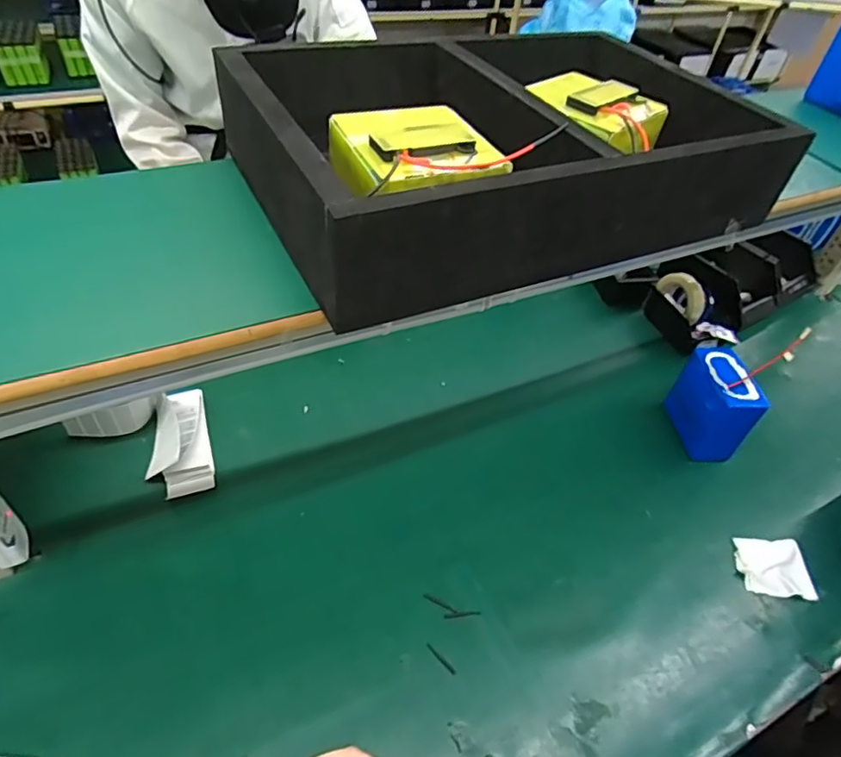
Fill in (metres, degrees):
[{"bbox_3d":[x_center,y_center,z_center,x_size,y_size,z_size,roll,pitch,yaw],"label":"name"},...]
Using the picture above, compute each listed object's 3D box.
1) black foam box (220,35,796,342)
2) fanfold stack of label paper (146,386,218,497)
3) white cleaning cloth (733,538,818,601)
[{"bbox_3d":[0.091,-0.286,0.649,0.575,0.106,0.400,-20,52,-24],"label":"black foam box"},{"bbox_3d":[-0.395,0.098,0.901,0.098,0.044,0.198,-10,48,-17],"label":"fanfold stack of label paper"},{"bbox_3d":[0.545,0.287,0.856,0.104,0.014,0.095,8,45,0],"label":"white cleaning cloth"}]

